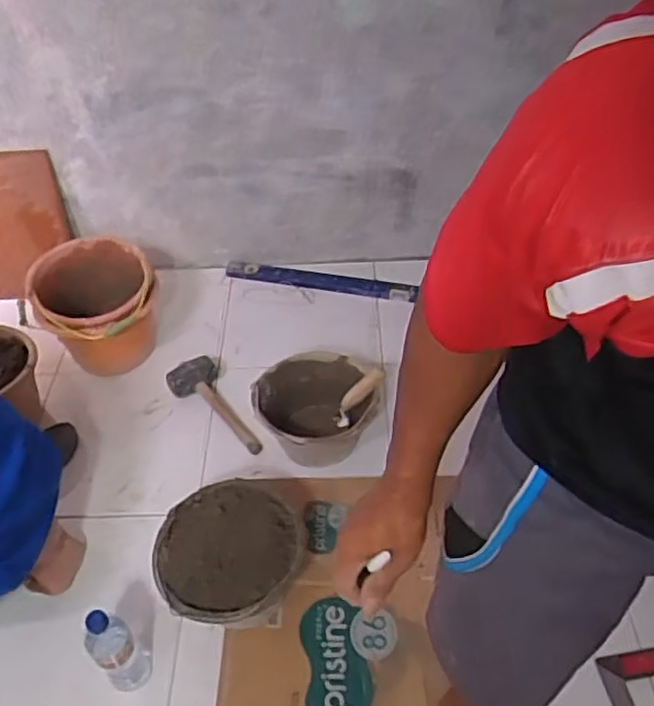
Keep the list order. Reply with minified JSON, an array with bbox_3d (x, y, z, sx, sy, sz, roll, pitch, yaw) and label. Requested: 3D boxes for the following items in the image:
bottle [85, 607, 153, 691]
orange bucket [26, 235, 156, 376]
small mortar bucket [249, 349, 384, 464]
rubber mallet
[{"bbox_3d":[-0.342,0.462,1.071,0.063,0.225,0.073,32,56,30],"label":"bottle"},{"bbox_3d":[-0.540,-0.100,1.616,0.260,0.215,0.323,-23,49,-17],"label":"orange bucket"},{"bbox_3d":[-0.016,0.128,1.429,0.258,0.155,0.230,-15,47,-9],"label":"small mortar bucket"},{"bbox_3d":[-0.252,0.116,1.512,0.116,0.056,0.293,-30,51,-22],"label":"rubber mallet"}]

